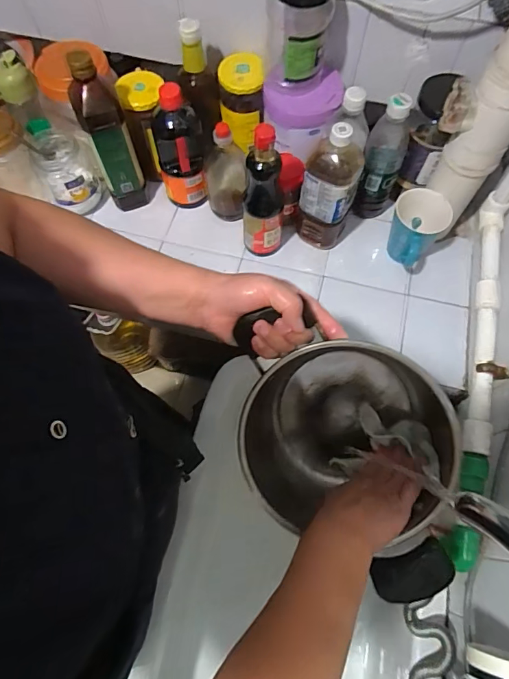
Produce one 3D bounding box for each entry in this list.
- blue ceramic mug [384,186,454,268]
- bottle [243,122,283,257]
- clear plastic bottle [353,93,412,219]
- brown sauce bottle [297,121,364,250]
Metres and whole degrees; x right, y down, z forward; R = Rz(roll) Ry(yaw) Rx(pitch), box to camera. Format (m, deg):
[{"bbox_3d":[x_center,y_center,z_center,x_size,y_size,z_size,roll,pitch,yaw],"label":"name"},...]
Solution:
[{"bbox_3d":[0.258,-0.171,0.705,0.085,0.113,0.101,27,69,10],"label":"blue ceramic mug"},{"bbox_3d":[0.015,-0.213,0.665,0.068,0.228,0.064,-1,67,-1],"label":"bottle"},{"bbox_3d":[0.216,-0.297,0.709,0.070,0.223,0.064,22,68,9],"label":"clear plastic bottle"},{"bbox_3d":[0.119,-0.240,0.686,0.082,0.219,0.072,13,67,5],"label":"brown sauce bottle"}]

